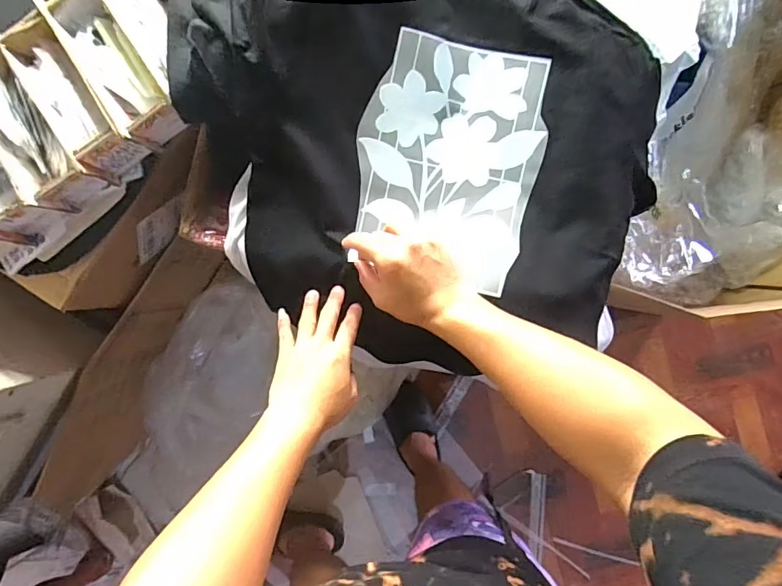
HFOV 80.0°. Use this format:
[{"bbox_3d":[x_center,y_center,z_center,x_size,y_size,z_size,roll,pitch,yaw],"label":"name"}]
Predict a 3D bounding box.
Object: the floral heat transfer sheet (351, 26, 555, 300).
[{"bbox_3d":[0.065,-0.153,0.540,0.198,0.031,0.260,14,88,-1],"label":"floral heat transfer sheet"}]

